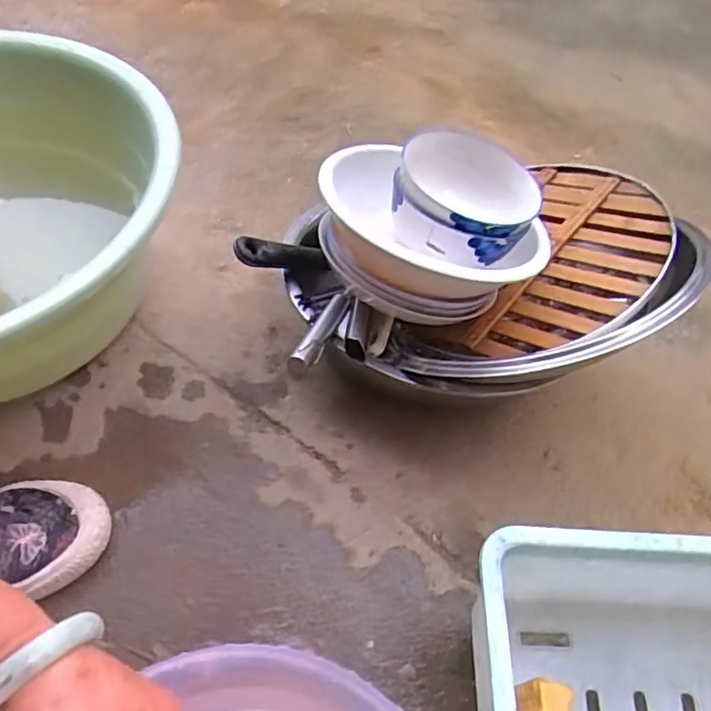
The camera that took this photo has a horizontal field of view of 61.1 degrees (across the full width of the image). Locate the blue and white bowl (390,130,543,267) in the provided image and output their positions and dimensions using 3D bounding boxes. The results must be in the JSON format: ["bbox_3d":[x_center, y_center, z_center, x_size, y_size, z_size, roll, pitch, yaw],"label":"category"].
[{"bbox_3d":[0.096,-0.146,0.552,0.137,0.058,0.125,21,55,11],"label":"blue and white bowl"}]

